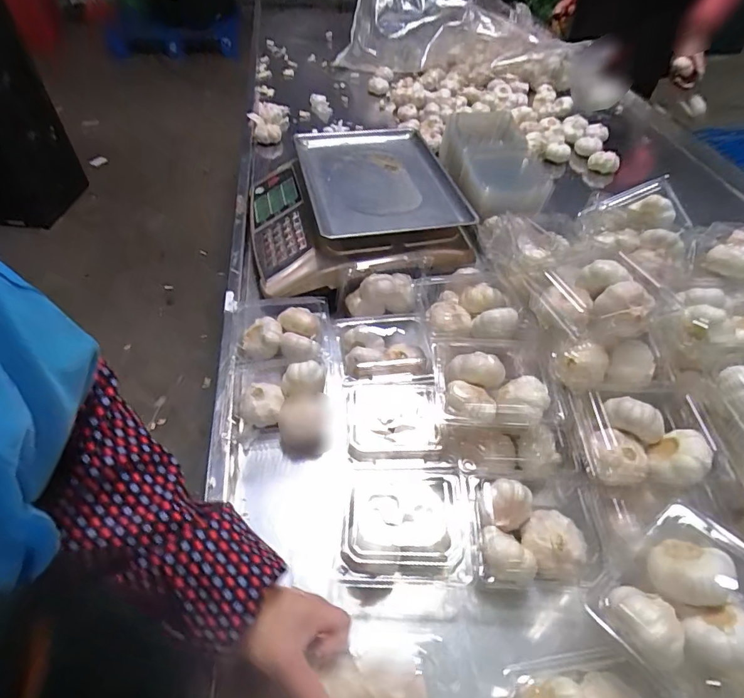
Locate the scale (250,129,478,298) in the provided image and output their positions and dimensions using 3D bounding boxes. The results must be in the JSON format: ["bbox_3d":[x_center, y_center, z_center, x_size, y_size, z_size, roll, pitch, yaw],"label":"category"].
[{"bbox_3d":[-0.037,-0.247,0.773,0.330,0.091,0.384,-8,50,-10],"label":"scale"}]

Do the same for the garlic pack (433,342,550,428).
[{"bbox_3d":[0.130,0.046,0.526,0.112,0.075,0.114,1,49,-2],"label":"garlic pack"}]

